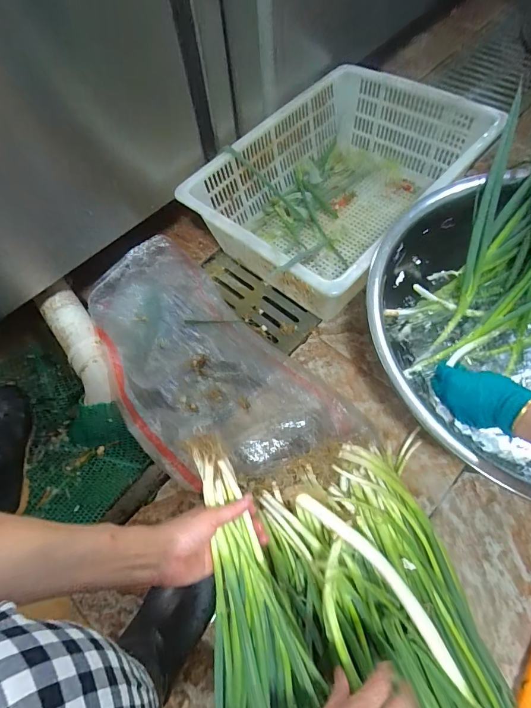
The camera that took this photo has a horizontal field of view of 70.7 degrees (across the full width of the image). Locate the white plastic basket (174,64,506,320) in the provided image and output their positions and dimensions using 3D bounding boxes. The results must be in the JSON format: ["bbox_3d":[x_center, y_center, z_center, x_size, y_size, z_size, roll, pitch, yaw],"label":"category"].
[{"bbox_3d":[0.153,-0.358,0.802,0.414,0.196,0.576,38,72,20],"label":"white plastic basket"}]

